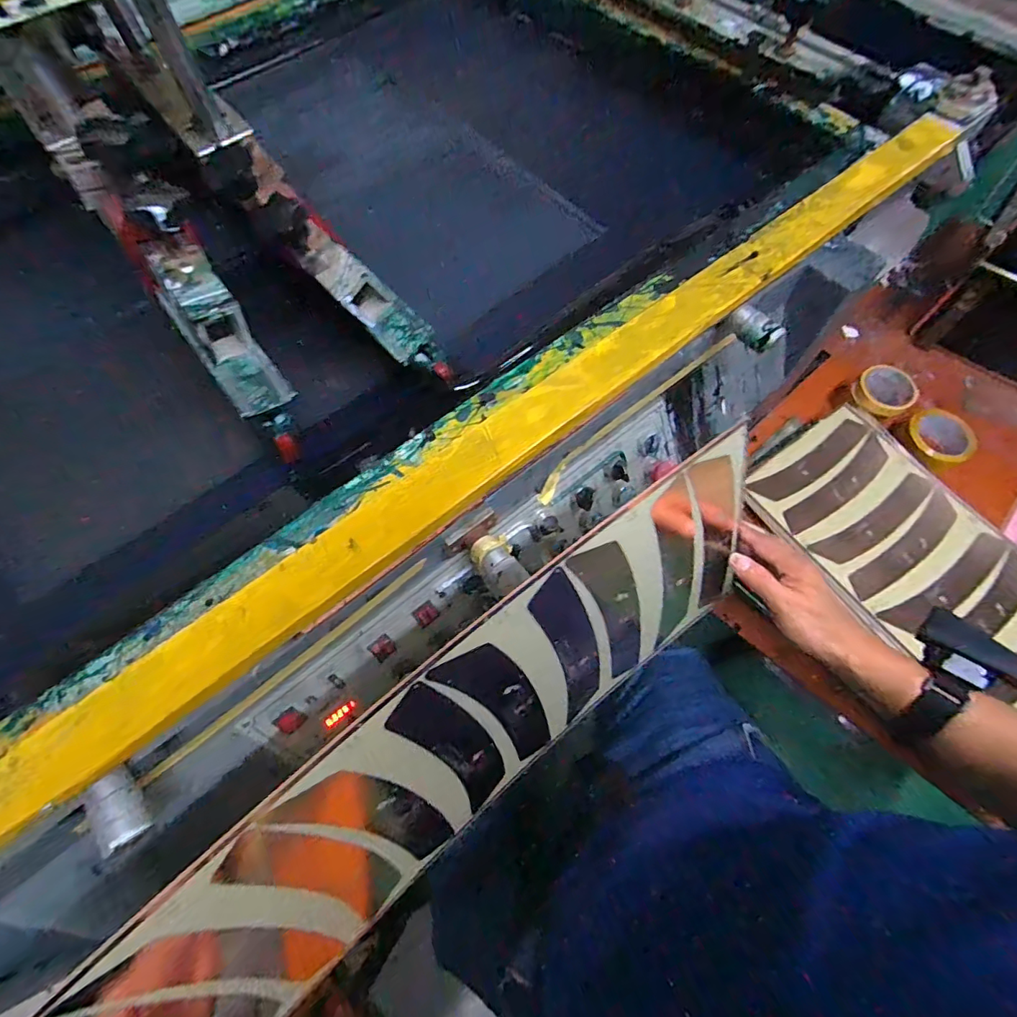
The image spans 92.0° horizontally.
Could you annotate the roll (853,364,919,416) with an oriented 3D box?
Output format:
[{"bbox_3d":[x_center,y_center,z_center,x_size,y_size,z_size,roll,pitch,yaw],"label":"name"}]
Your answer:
[{"bbox_3d":[0.645,-0.201,0.842,0.087,0.035,0.093,-39,70,-14],"label":"roll"}]

